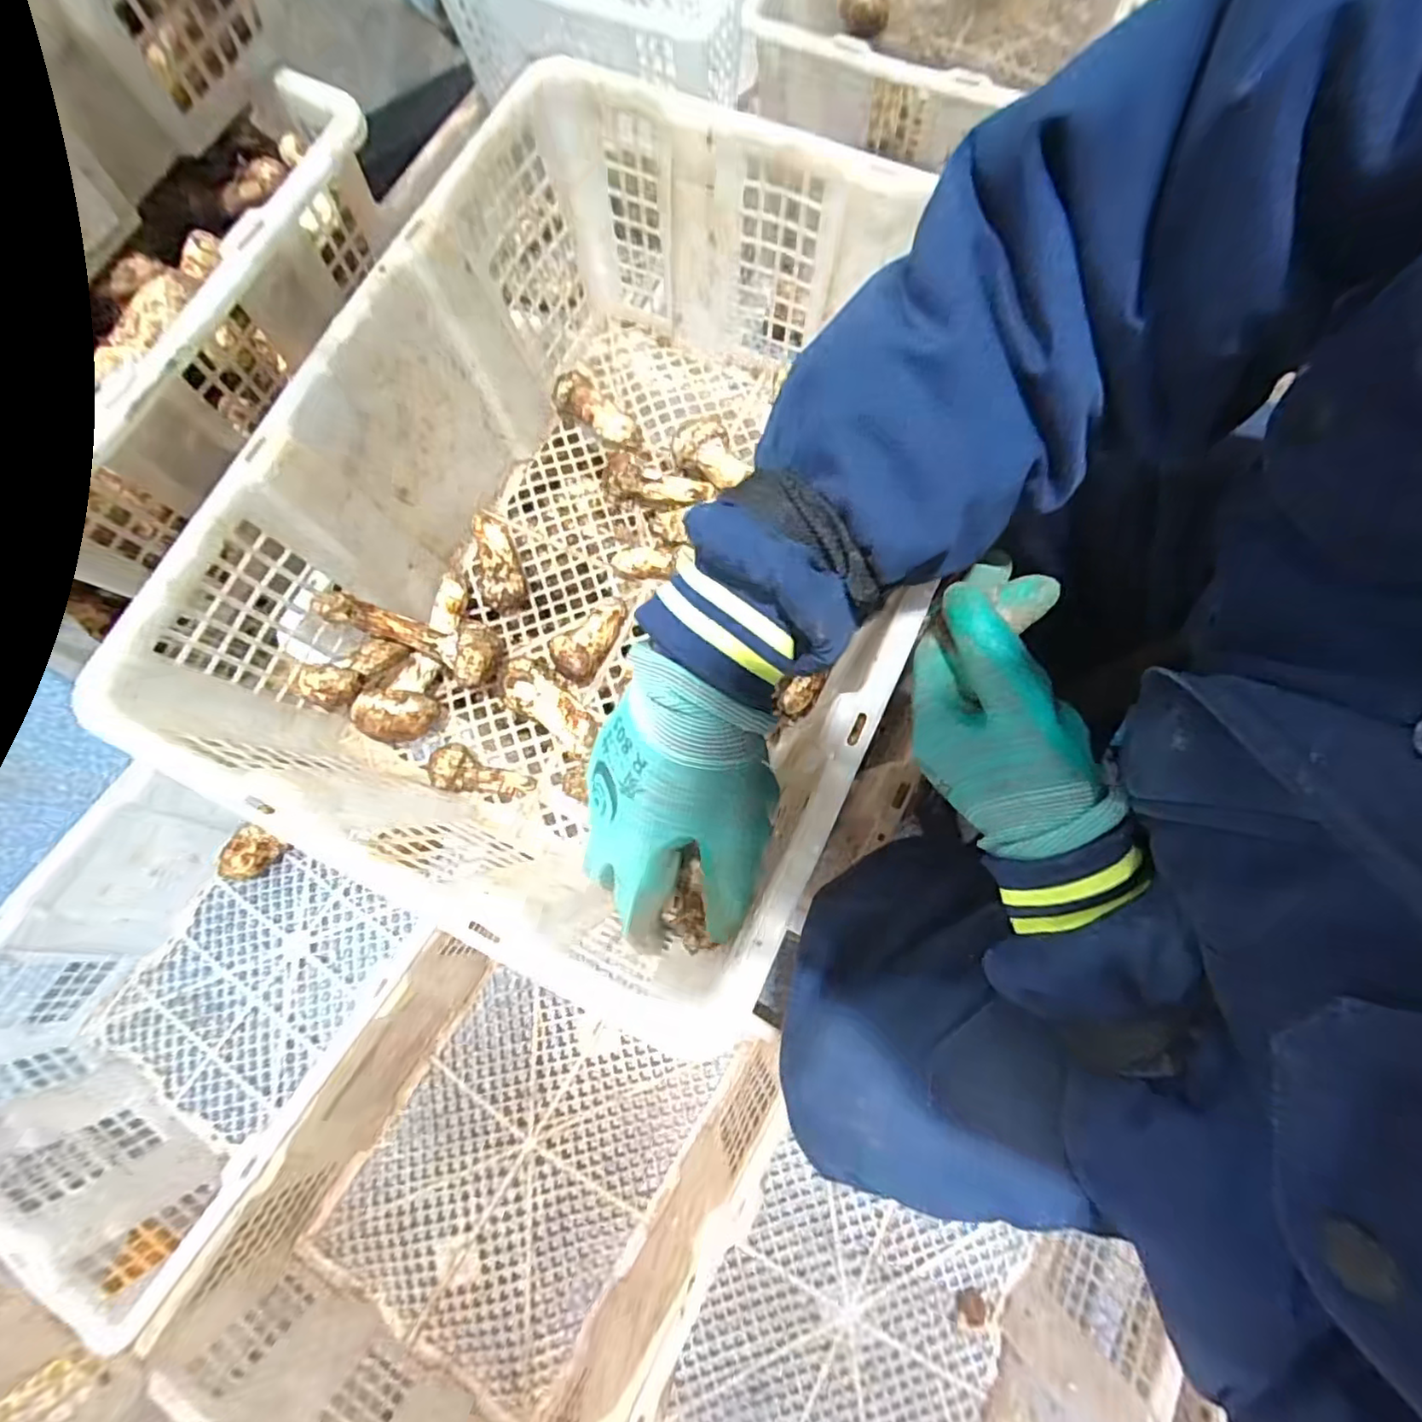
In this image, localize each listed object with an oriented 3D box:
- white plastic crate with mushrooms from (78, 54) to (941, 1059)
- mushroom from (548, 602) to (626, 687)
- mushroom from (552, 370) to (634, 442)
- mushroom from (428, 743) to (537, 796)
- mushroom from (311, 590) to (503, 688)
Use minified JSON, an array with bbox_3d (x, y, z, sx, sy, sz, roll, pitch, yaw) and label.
[{"bbox_3d":[-0.049,-0.111,0.411,0.348,0.173,0.468,25,78,7],"label":"white plastic crate with mushrooms"},{"bbox_3d":[-0.086,-0.053,0.463,0.028,0.037,0.065,35,80,9],"label":"mushroom"},{"bbox_3d":[-0.091,-0.238,0.511,0.071,0.029,0.030,38,80,10],"label":"mushroom"},{"bbox_3d":[-0.157,0.044,0.441,0.068,0.023,0.029,18,76,-20],"label":"mushroom"},{"bbox_3d":[-0.199,-0.052,0.431,0.115,0.047,0.050,20,75,-30],"label":"mushroom"}]

